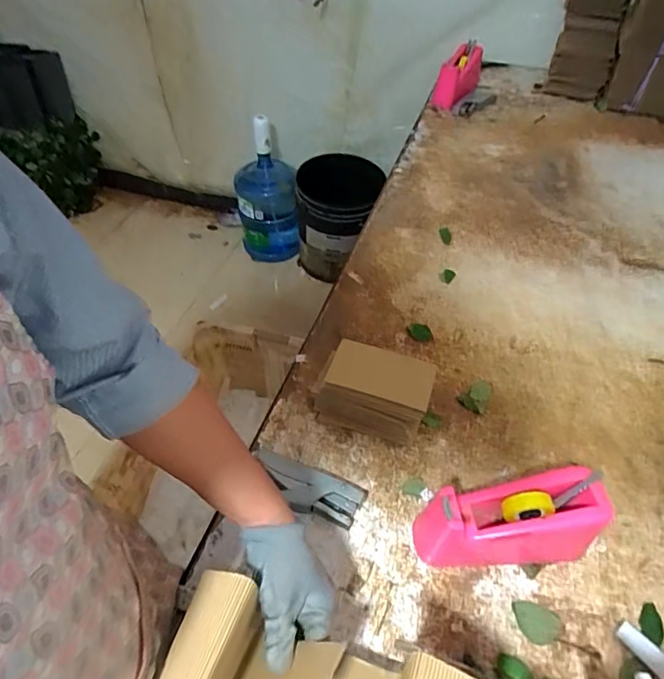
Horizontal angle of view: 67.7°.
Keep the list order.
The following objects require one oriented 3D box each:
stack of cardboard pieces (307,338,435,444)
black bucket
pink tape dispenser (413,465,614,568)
[{"bbox_3d":[0.058,0.072,0.684,0.152,0.097,0.094,16,52,13],"label":"stack of cardboard pieces"},{"bbox_3d":[0.026,-0.451,1.839,0.307,0.384,0.309,4,50,3],"label":"black bucket"},{"bbox_3d":[0.200,0.206,0.571,0.201,0.102,0.082,-2,50,-2],"label":"pink tape dispenser"}]

